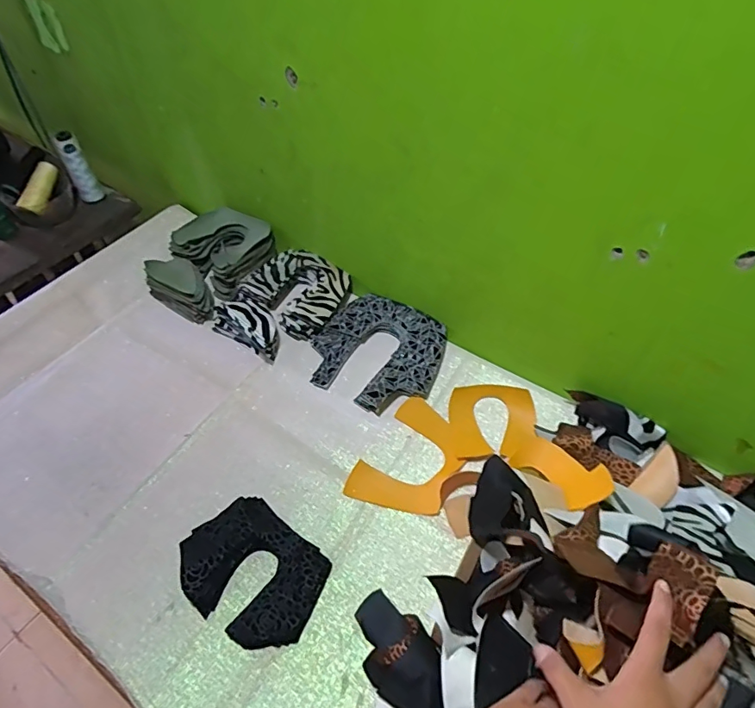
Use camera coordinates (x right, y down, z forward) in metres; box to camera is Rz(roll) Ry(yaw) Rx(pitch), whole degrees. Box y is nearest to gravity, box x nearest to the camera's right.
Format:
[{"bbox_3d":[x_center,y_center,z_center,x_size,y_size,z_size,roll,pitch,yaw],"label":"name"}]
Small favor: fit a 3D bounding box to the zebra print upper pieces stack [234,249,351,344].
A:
[{"bbox_3d":[-0.132,-0.107,0.828,0.165,0.040,0.139,30,57,21],"label":"zebra print upper pieces stack"}]

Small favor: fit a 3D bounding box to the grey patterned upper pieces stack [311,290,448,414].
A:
[{"bbox_3d":[0.002,-0.004,0.761,0.190,0.036,0.182,25,55,17],"label":"grey patterned upper pieces stack"}]

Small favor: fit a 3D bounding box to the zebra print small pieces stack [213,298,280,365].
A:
[{"bbox_3d":[-0.200,-0.051,0.784,0.134,0.056,0.071,29,57,20],"label":"zebra print small pieces stack"}]

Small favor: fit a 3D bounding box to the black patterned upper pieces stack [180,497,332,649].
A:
[{"bbox_3d":[-0.143,0.248,0.564,0.162,0.030,0.121,32,58,22],"label":"black patterned upper pieces stack"}]

